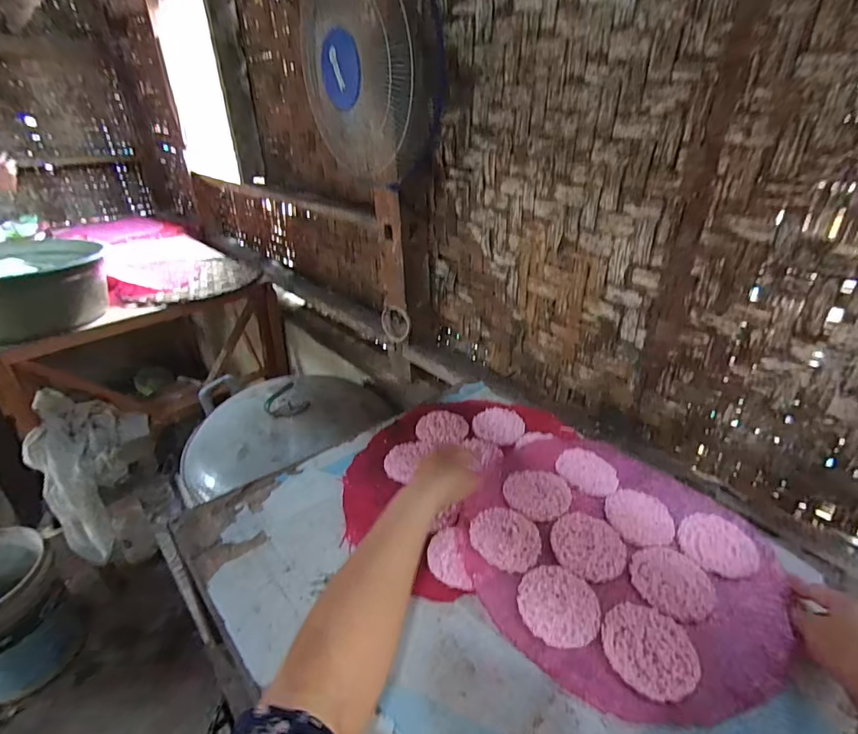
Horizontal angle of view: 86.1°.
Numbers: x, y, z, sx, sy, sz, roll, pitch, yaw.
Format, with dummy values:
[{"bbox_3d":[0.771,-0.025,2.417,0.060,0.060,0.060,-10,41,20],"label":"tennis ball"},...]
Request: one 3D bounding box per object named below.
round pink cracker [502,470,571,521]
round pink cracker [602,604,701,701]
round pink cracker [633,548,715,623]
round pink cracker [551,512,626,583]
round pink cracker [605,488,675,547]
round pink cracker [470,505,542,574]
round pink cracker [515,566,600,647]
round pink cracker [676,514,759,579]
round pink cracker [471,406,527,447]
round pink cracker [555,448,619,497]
[{"bbox_3d":[0.135,0.158,0.576,0.079,0.007,0.078,0,30,0],"label":"round pink cracker"},{"bbox_3d":[0.203,0.259,0.424,0.078,0.011,0.080,0,30,0],"label":"round pink cracker"},{"bbox_3d":[0.257,0.226,0.485,0.078,0.004,0.081,0,30,0],"label":"round pink cracker"},{"bbox_3d":[0.179,0.200,0.518,0.077,0.011,0.080,0,30,0],"label":"round pink cracker"},{"bbox_3d":[0.257,0.181,0.559,0.076,0.004,0.086,5,30,9],"label":"round pink cracker"},{"bbox_3d":[0.088,0.195,0.524,0.076,0.015,0.072,0,30,0],"label":"round pink cracker"},{"bbox_3d":[0.131,0.239,0.464,0.076,0.006,0.082,0,30,0],"label":"round pink cracker"},{"bbox_3d":[0.330,0.201,0.524,0.077,0.011,0.078,0,30,0],"label":"round pink cracker"},{"bbox_3d":[0.108,0.090,0.715,0.077,0.004,0.090,6,31,10],"label":"round pink cracker"},{"bbox_3d":[0.215,0.140,0.621,0.080,0.006,0.079,0,30,0],"label":"round pink cracker"}]

